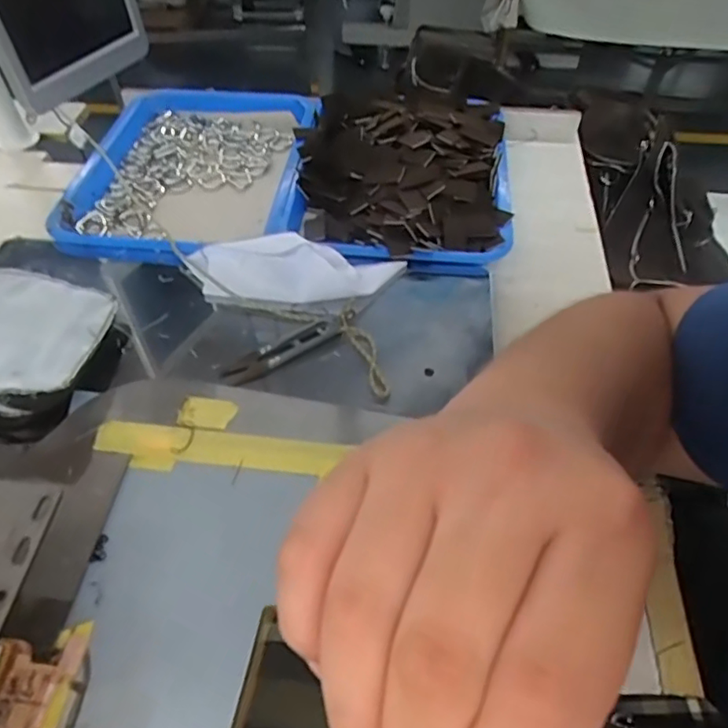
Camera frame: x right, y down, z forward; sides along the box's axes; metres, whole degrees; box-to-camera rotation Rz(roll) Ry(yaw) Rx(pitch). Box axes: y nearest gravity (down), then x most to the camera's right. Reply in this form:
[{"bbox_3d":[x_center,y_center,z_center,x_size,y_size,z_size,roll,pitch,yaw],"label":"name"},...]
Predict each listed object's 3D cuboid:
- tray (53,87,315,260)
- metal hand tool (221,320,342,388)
[{"bbox_3d":[-0.178,-0.204,0.635,0.239,0.050,0.293,1,51,0],"label":"tray"},{"bbox_3d":[-0.065,-0.011,0.460,0.098,0.007,0.021,-28,57,-21],"label":"metal hand tool"}]

